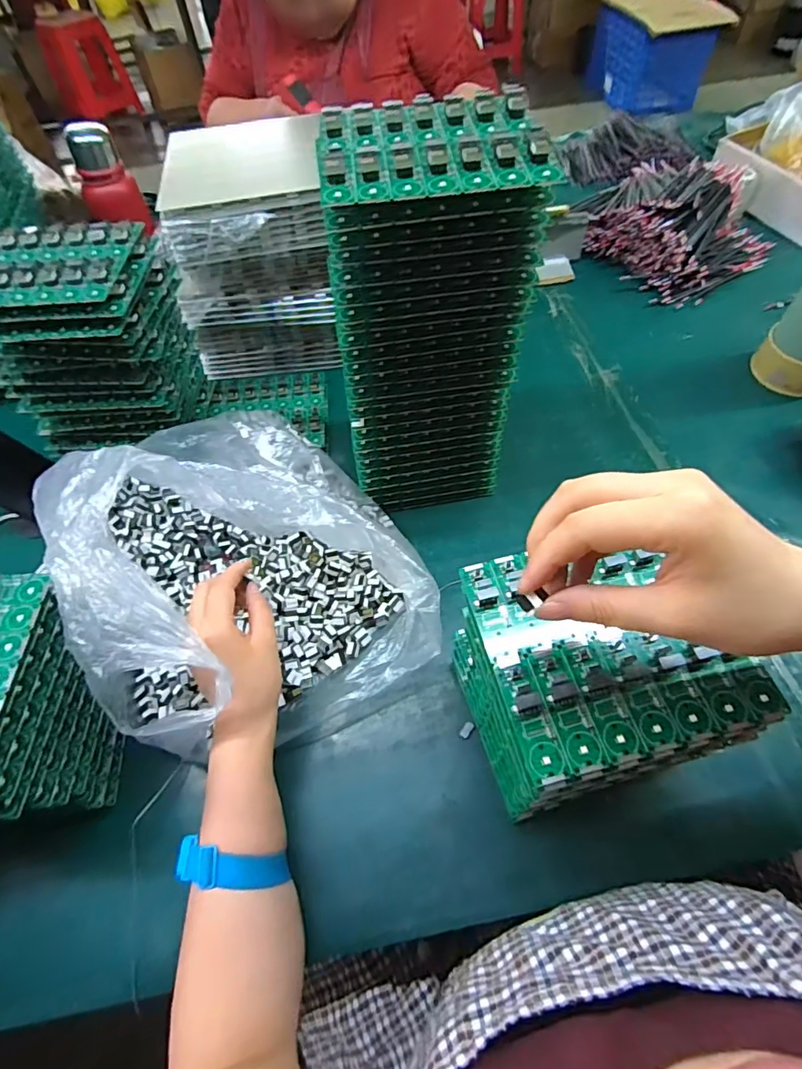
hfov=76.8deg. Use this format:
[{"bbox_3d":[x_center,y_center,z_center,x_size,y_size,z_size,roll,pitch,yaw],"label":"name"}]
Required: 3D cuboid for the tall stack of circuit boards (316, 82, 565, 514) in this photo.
[{"bbox_3d":[0.022,-0.172,0.461,0.151,0.319,0.108,-11,57,-3],"label":"tall stack of circuit boards"}]

